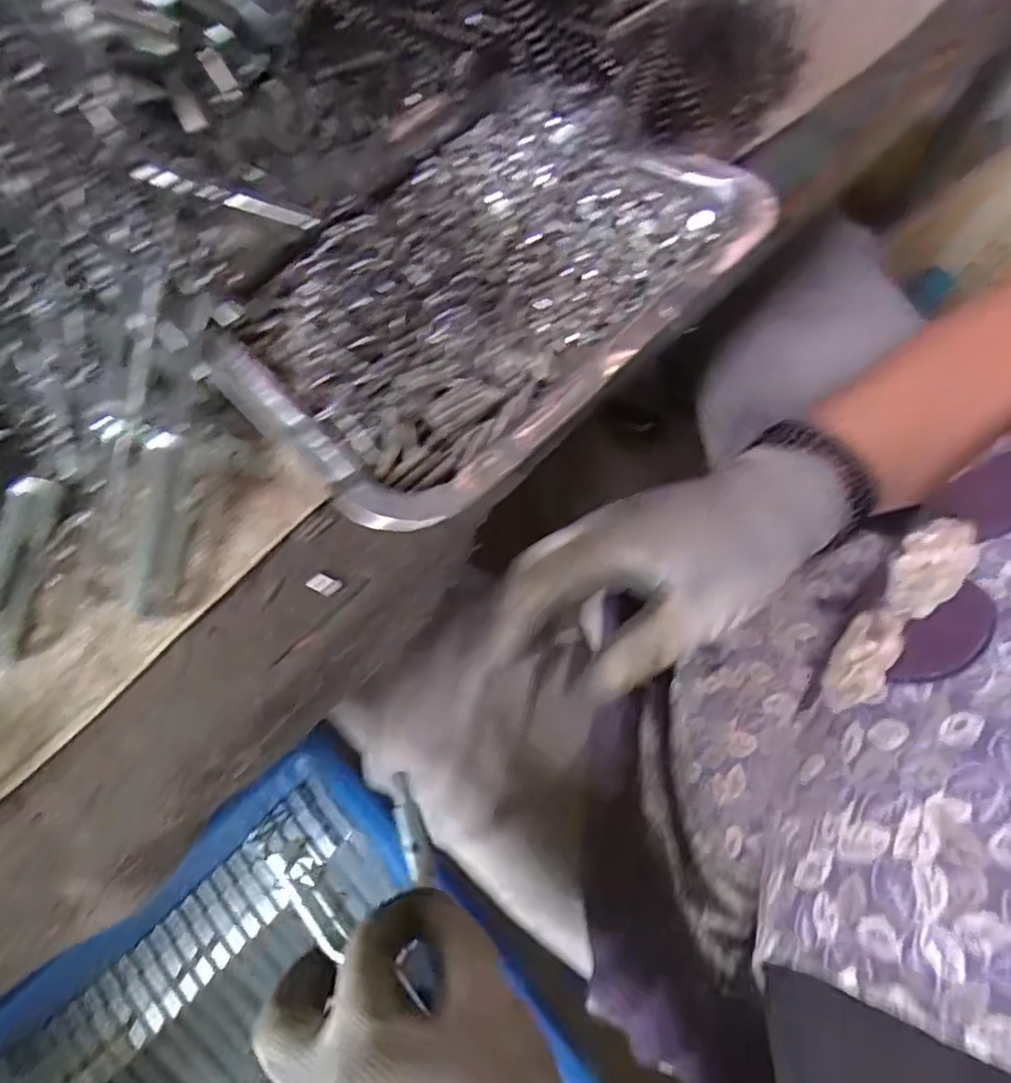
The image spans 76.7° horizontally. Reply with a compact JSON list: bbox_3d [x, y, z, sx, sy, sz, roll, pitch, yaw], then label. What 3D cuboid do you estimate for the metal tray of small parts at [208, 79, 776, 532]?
[{"bbox_3d":[-0.008,-0.126,0.299,0.168,0.032,0.248,39,72,12],"label":"metal tray of small parts"}]

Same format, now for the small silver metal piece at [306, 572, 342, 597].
[{"bbox_3d":[-0.075,0.017,0.263,0.013,0.004,0.008,25,70,7],"label":"small silver metal piece"}]

